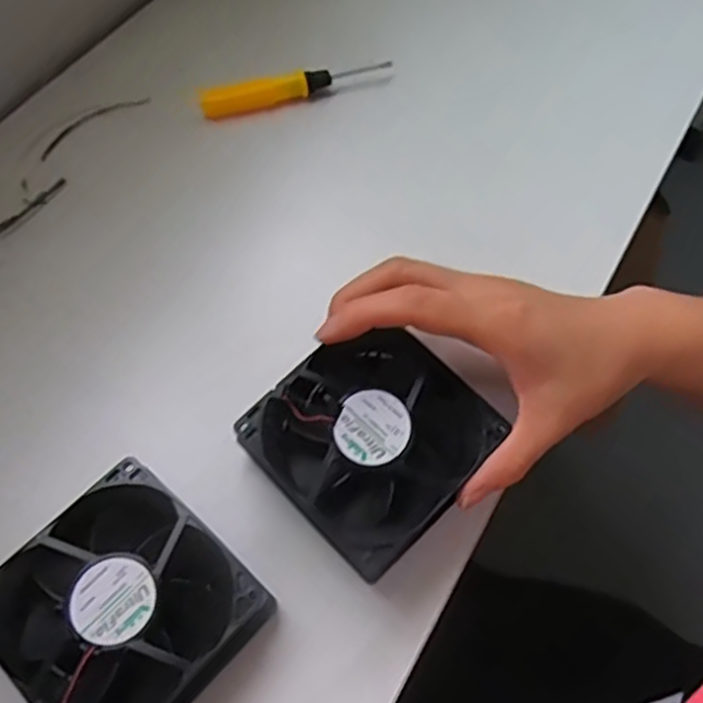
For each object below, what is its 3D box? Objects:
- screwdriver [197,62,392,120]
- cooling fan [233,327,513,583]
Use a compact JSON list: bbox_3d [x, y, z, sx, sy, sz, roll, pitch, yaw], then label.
[{"bbox_3d":[-0.038,-0.182,0.473,0.132,0.017,0.014,-17,62,-11],"label":"screwdriver"},{"bbox_3d":[0.012,0.037,0.321,0.095,0.032,0.090,-39,68,-21],"label":"cooling fan"}]

